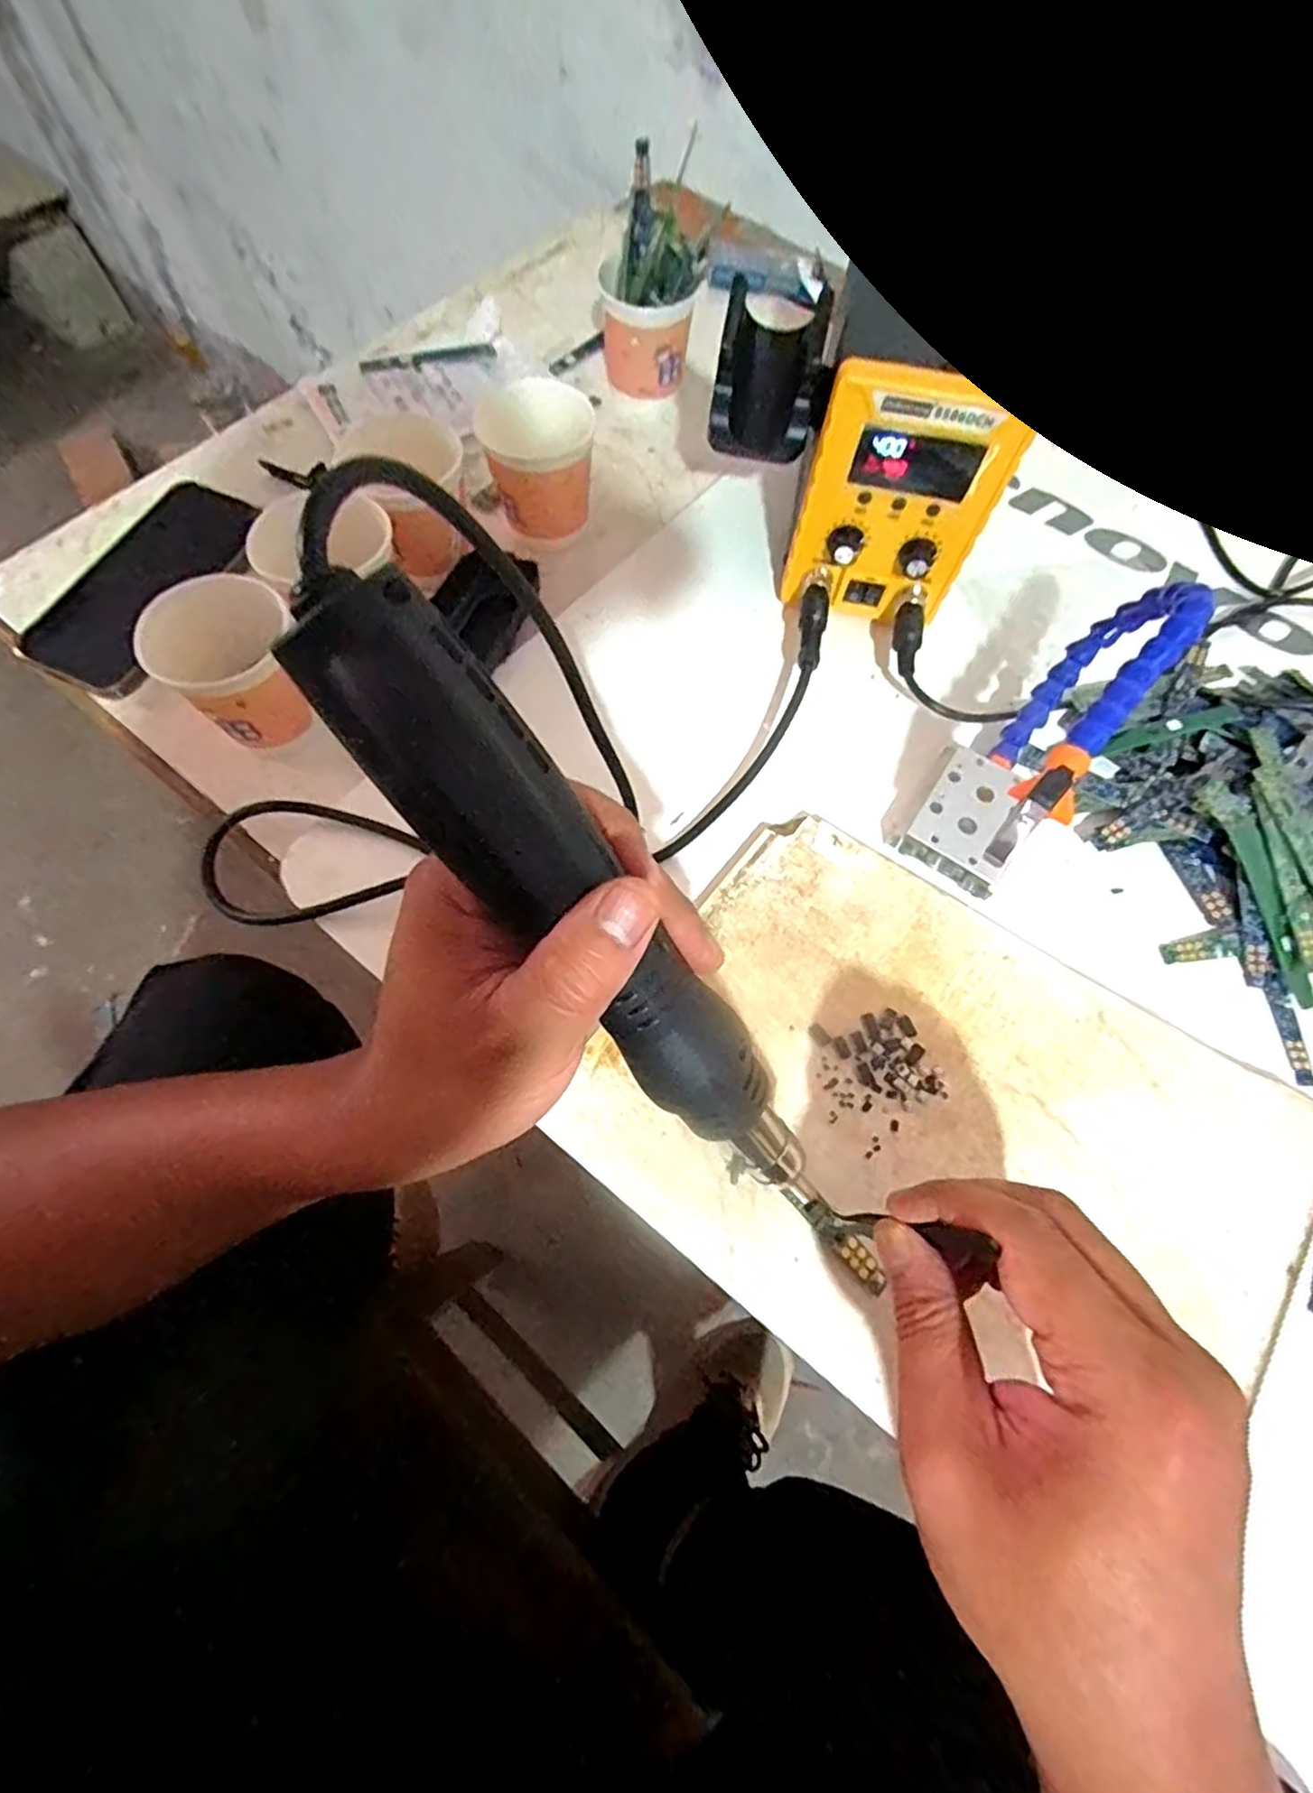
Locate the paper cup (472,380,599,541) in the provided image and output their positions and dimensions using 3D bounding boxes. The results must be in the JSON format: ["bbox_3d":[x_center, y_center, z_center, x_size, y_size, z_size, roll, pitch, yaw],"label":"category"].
[{"bbox_3d":[-0.072,-0.264,0.427,0.064,0.073,0.062,1,67,-2],"label":"paper cup"}]

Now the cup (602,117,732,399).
[{"bbox_3d":[-0.002,-0.415,0.476,0.073,0.108,0.088,1,67,-2],"label":"cup"}]

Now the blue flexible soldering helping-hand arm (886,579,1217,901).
[{"bbox_3d":[0.195,-0.083,0.343,0.057,0.098,0.173,38,70,13],"label":"blue flexible soldering helping-hand arm"}]

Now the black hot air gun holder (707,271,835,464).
[{"bbox_3d":[0.059,-0.272,0.362,0.053,0.038,0.069,12,107,9],"label":"black hot air gun holder"}]

